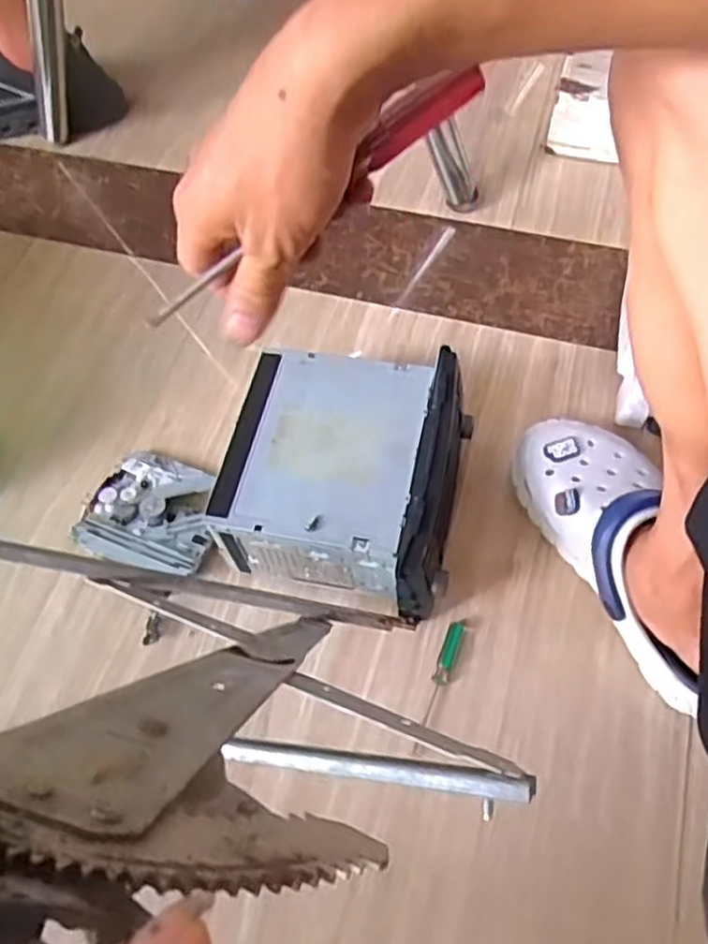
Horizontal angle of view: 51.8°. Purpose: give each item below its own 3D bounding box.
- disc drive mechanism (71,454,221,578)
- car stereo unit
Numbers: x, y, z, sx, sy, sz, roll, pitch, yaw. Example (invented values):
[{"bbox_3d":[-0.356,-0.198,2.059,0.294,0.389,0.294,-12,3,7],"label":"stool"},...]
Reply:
[{"bbox_3d":[-0.185,0.035,0.675,0.119,0.022,0.111,11,62,9],"label":"disc drive mechanism"},{"bbox_3d":[-0.005,0.007,0.629,0.187,0.117,0.196,9,62,8],"label":"car stereo unit"}]

